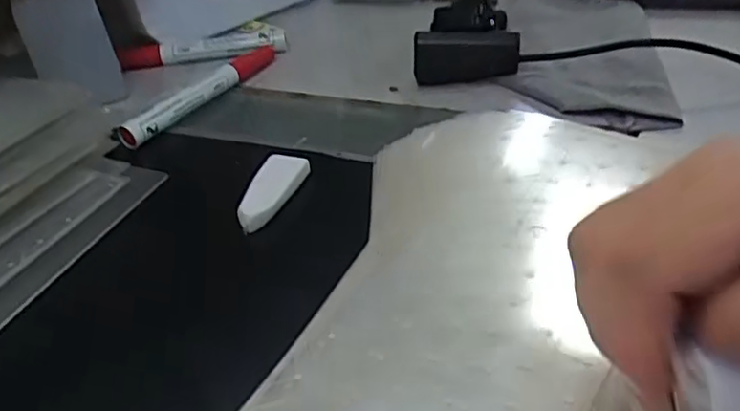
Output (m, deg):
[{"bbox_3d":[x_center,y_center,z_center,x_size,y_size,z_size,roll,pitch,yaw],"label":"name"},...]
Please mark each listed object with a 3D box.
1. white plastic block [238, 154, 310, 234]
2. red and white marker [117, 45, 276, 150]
[{"bbox_3d":[-0.053,-0.007,0.344,0.023,0.013,0.055,8,38,18],"label":"white plastic block"},{"bbox_3d":[-0.112,-0.081,0.440,0.017,0.016,0.142,15,41,26],"label":"red and white marker"}]

